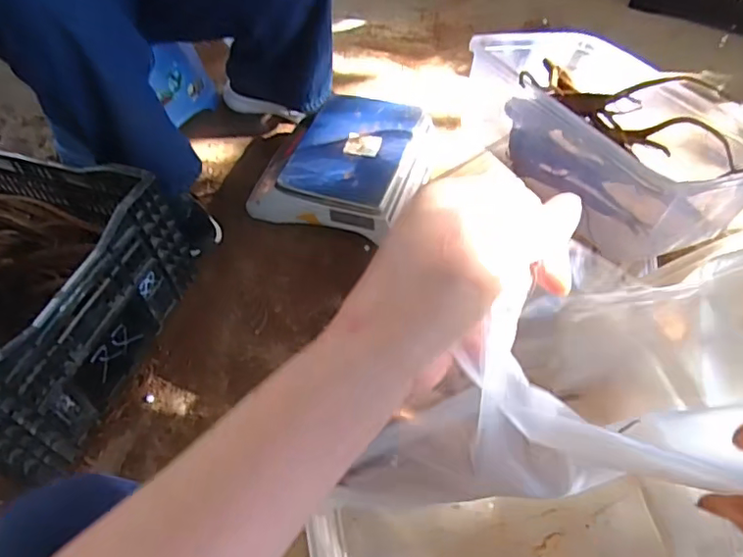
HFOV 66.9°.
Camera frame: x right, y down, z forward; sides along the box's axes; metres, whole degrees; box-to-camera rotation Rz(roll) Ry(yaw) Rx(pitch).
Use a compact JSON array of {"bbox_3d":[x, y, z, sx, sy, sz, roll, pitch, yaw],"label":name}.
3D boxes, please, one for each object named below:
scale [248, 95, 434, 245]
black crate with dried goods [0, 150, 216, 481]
[{"bbox_3d":[-0.059,-0.211,1.025,0.287,0.102,0.271,12,54,12],"label":"scale"},{"bbox_3d":[-0.630,0.005,0.823,0.575,0.221,0.429,13,54,13],"label":"black crate with dried goods"}]

